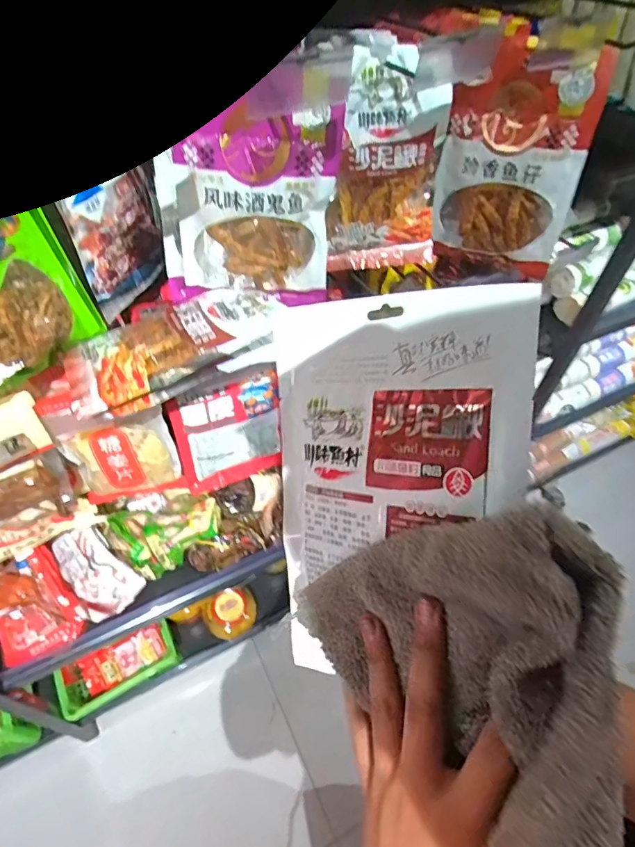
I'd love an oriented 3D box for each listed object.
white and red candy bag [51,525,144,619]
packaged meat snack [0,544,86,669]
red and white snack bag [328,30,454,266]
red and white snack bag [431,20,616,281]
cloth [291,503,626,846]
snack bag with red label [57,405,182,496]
[{"bbox_3d":[-0.422,0.279,0.920,0.167,0.069,0.106,38,59,25],"label":"white and red candy bag"},{"bbox_3d":[-0.531,0.334,0.877,0.161,0.048,0.183,-27,95,-16],"label":"packaged meat snack"},{"bbox_3d":[0.093,-0.332,0.646,0.155,0.243,0.059,0,51,-2],"label":"red and white snack bag"},{"bbox_3d":[0.255,-0.351,0.646,0.184,0.280,0.060,22,47,21],"label":"red and white snack bag"},{"bbox_3d":[0.047,0.106,0.236,0.056,0.157,0.174,-14,13,-37],"label":"cloth"},{"bbox_3d":[-0.284,0.052,0.714,0.144,0.153,0.035,-16,53,-15],"label":"snack bag with red label"}]

